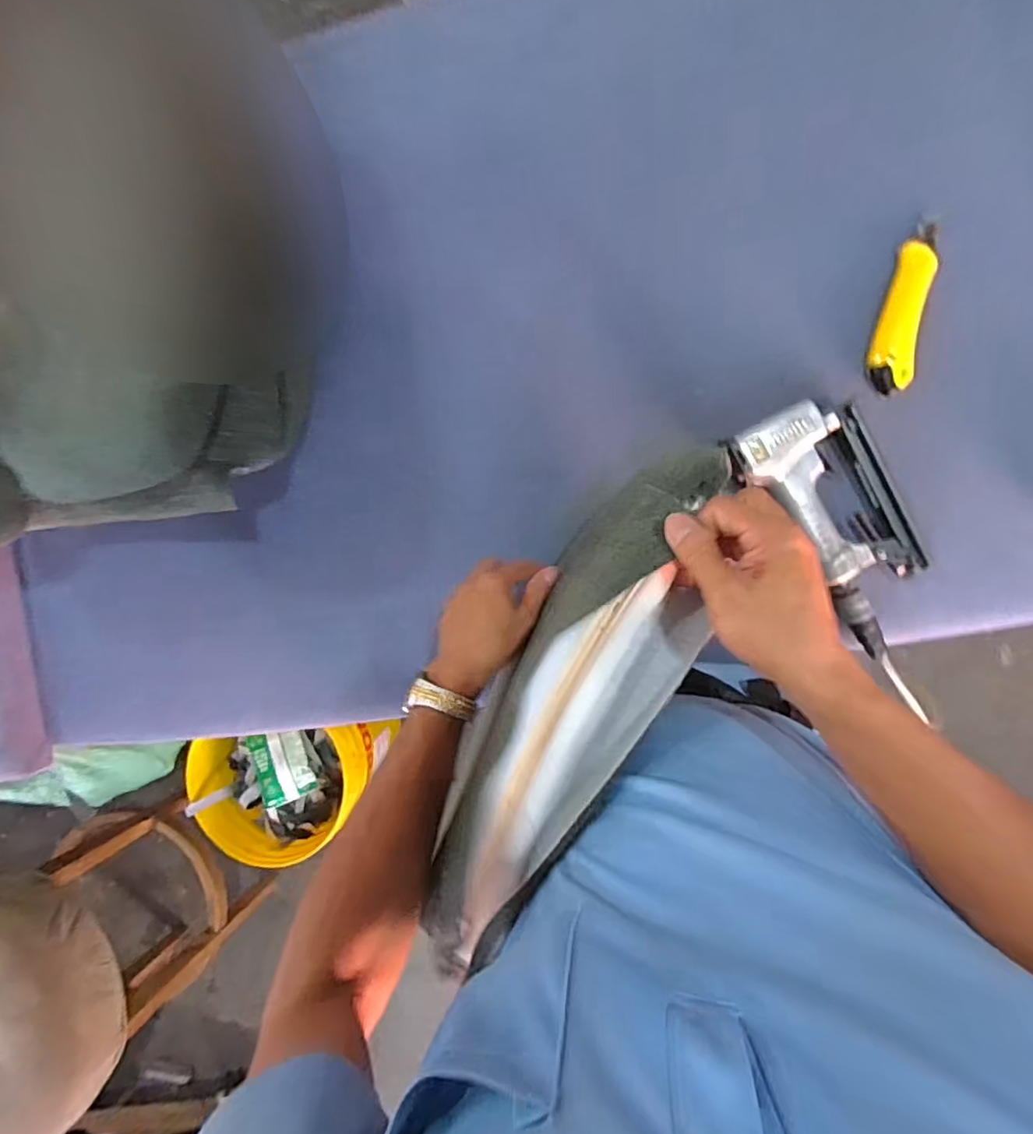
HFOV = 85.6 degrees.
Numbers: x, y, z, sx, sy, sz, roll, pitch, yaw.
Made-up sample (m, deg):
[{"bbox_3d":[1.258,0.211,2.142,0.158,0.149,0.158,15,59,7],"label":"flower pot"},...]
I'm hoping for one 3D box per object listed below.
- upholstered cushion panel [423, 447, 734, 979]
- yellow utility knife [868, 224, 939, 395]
[{"bbox_3d":[0.044,0.101,0.386,0.113,0.061,0.380,27,92,6],"label":"upholstered cushion panel"},{"bbox_3d":[0.367,-0.243,0.529,0.038,0.013,0.152,10,93,7],"label":"yellow utility knife"}]

